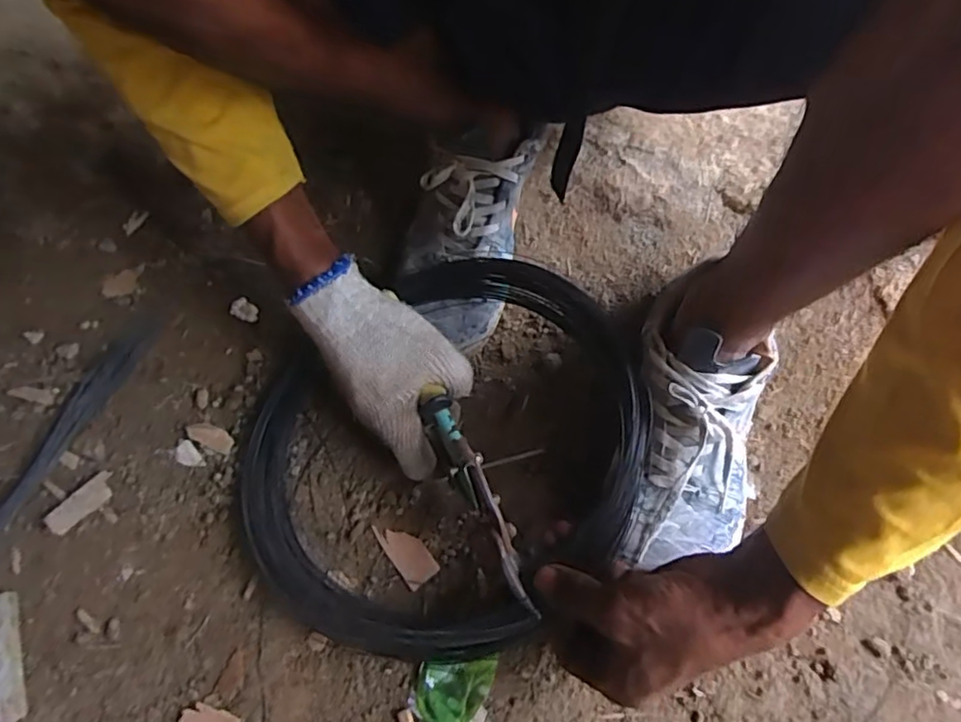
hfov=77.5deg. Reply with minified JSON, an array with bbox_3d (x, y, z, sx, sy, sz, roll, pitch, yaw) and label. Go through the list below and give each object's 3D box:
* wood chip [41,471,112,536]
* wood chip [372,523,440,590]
[{"bbox_3d":[-0.319,0.112,0.478,0.016,0.015,0.053,32,62,17],"label":"wood chip"},{"bbox_3d":[-0.058,0.147,0.465,0.027,0.004,0.056,-34,65,-21],"label":"wood chip"}]

